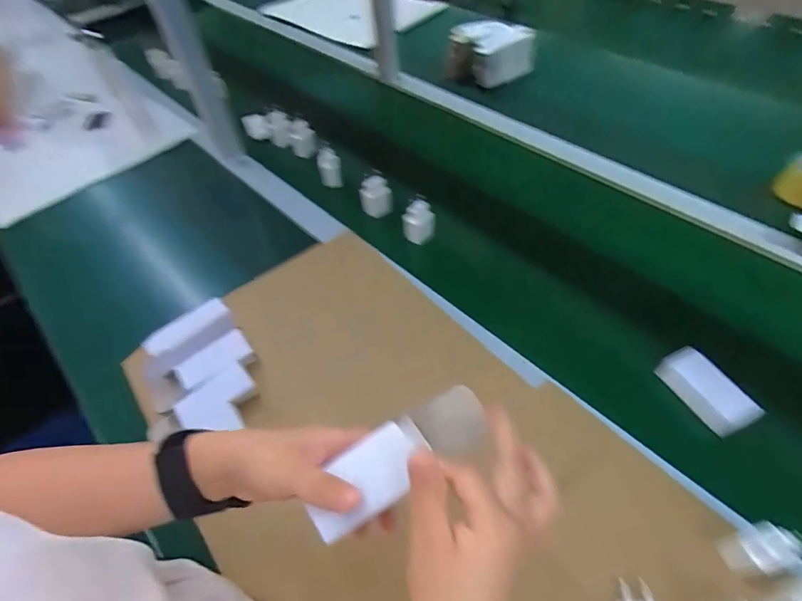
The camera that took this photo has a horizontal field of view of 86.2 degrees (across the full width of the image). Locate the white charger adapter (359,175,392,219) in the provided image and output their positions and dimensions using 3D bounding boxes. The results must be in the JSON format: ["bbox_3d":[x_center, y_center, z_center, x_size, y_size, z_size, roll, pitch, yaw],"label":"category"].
[{"bbox_3d":[-0.044,-0.182,0.755,0.053,0.064,0.031,-7,54,-2],"label":"white charger adapter"}]

